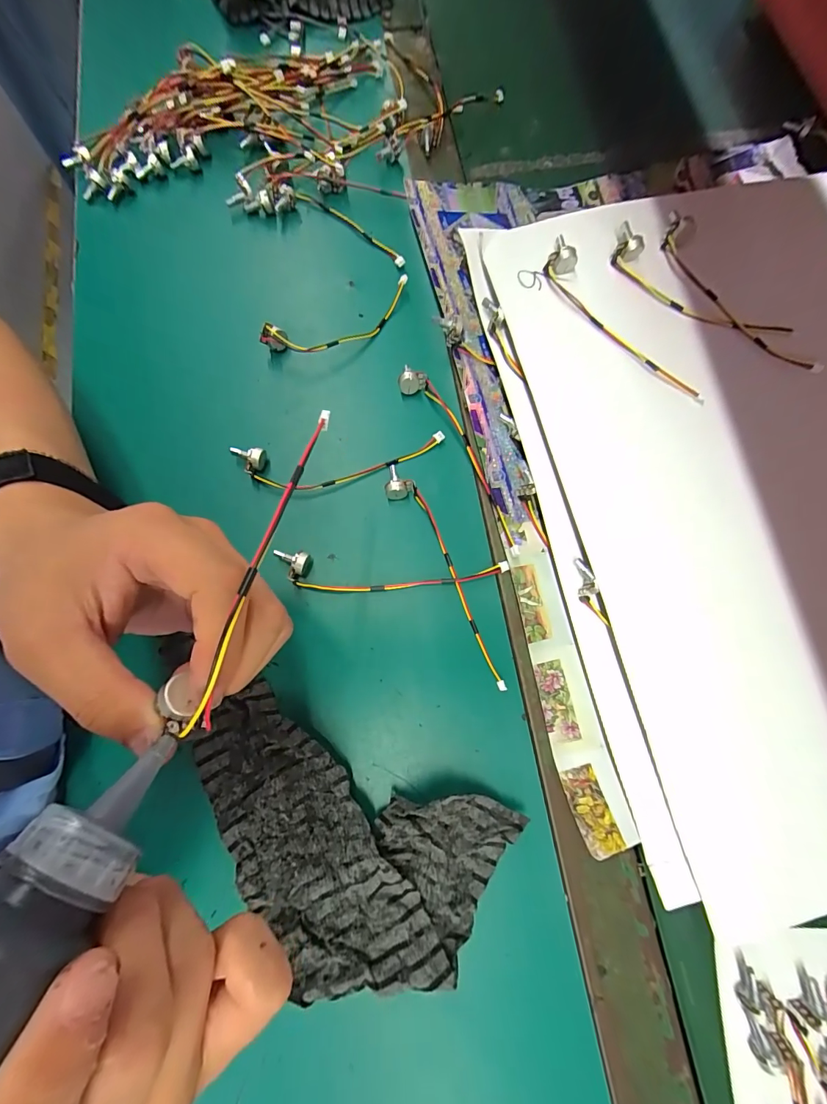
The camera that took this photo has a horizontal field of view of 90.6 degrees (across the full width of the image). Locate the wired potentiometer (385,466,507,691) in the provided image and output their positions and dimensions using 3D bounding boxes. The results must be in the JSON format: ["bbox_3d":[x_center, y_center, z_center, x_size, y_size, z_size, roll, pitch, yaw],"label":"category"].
[{"bbox_3d":[0.025,0.012,0.293,0.022,0.018,0.178,-29,79,-6],"label":"wired potentiometer"}]

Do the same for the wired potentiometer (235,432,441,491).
[{"bbox_3d":[-0.055,-0.067,0.313,0.158,0.020,0.036,-6,77,-1],"label":"wired potentiometer"}]

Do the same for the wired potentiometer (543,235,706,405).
[{"bbox_3d":[0.151,-0.165,0.301,0.025,0.024,0.159,-38,80,-8],"label":"wired potentiometer"}]

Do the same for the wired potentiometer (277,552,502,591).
[{"bbox_3d":[-0.014,0.017,0.292,0.163,0.016,0.025,2,77,1],"label":"wired potentiometer"}]

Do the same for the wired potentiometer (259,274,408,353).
[{"bbox_3d":[-0.057,-0.188,0.337,0.132,0.020,0.038,-28,79,-6],"label":"wired potentiometer"}]

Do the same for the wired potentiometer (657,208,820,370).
[{"bbox_3d":[0.238,-0.190,0.303,0.023,0.018,0.158,-34,79,-7],"label":"wired potentiometer"}]

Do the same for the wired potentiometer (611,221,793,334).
[{"bbox_3d":[0.212,-0.195,0.303,0.146,0.022,0.028,32,79,7],"label":"wired potentiometer"}]

